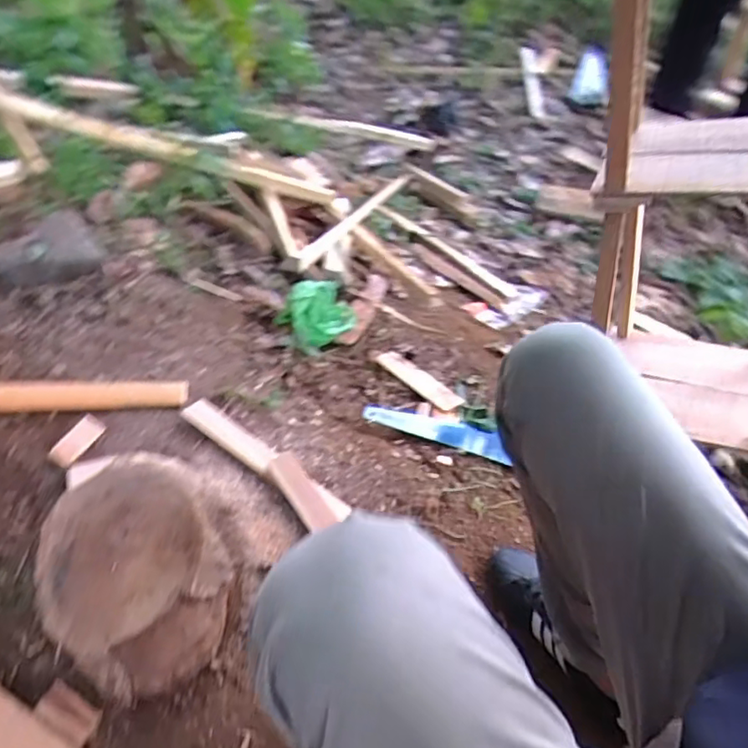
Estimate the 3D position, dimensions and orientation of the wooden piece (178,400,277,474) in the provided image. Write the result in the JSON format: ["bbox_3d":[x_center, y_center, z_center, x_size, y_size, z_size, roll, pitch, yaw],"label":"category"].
[{"bbox_3d":[-0.212,0.088,0.894,0.160,0.032,0.041,28,57,24],"label":"wooden piece"}]

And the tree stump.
[{"bbox_3d":[-0.258,0.222,0.677,0.179,0.156,0.204,-25,53,-17],"label":"tree stump"}]

